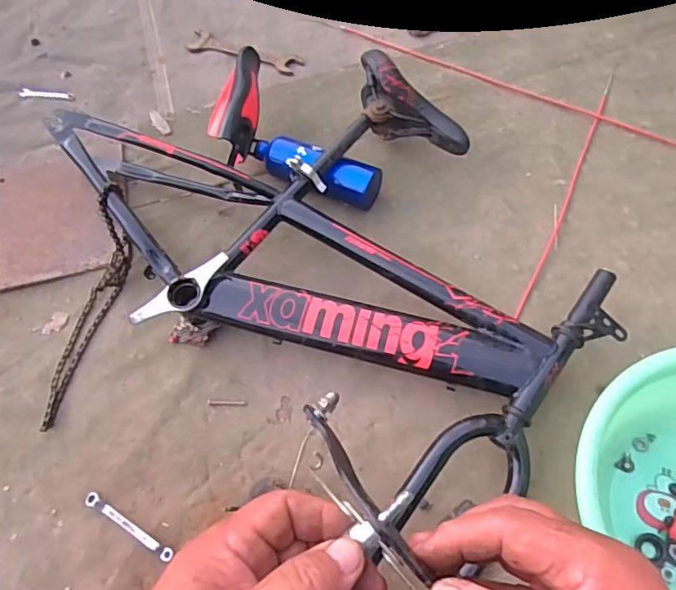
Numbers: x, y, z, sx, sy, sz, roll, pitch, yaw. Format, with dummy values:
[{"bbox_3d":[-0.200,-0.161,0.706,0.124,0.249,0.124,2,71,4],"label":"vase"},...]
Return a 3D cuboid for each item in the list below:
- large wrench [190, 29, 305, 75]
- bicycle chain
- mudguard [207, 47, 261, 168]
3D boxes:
[{"bbox_3d":[-0.187,-0.486,1.081,0.242,0.011,0.057,17,67,12],"label":"large wrench"},{"bbox_3d":[-0.379,0.016,0.804,0.048,0.106,0.361,14,81,10],"label":"bicycle chain"},{"bbox_3d":[-0.163,-0.326,0.922,0.068,0.051,0.252,9,64,9],"label":"mudguard"}]

